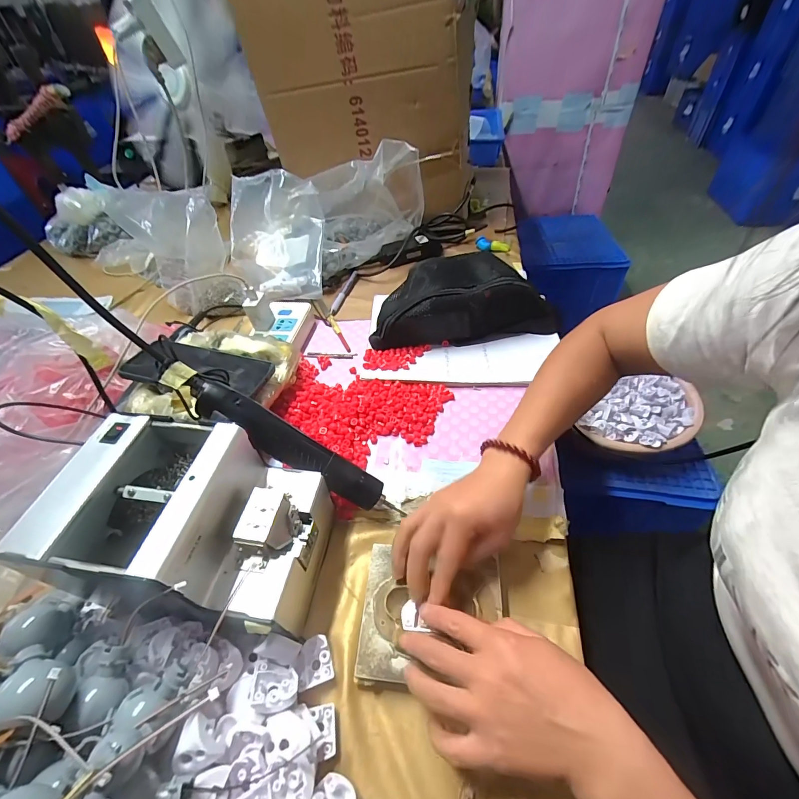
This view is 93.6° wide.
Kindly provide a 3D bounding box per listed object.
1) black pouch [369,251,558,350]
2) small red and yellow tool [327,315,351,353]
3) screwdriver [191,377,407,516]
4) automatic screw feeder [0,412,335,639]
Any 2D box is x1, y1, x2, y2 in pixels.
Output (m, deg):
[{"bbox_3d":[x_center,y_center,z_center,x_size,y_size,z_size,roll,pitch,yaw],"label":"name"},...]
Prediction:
[{"bbox_3d":[0.095,-0.152,0.573,0.277,0.085,0.128,-4,48,1],"label":"black pouch"},{"bbox_3d":[-0.097,-0.107,0.604,0.011,0.006,0.101,-22,49,-14],"label":"small red and yellow tool"},{"bbox_3d":[-0.101,0.052,0.378,0.231,0.026,0.032,34,50,-7],"label":"screwdriver"},{"bbox_3d":[-0.169,0.111,0.328,0.183,0.142,0.128,5,48,11],"label":"automatic screw feeder"}]

